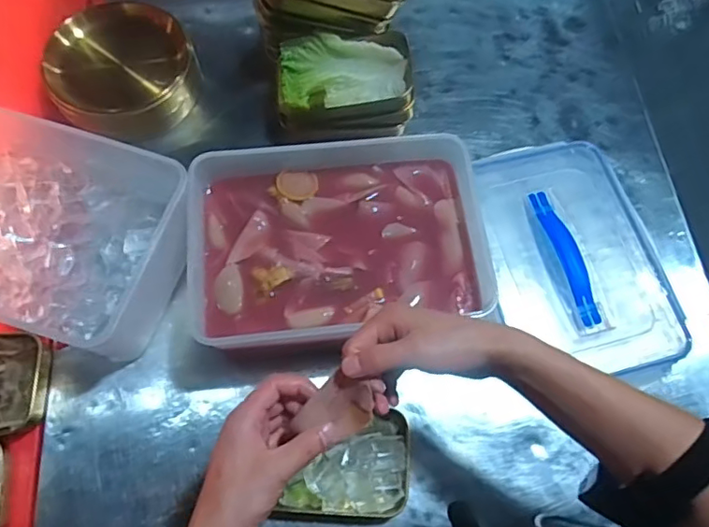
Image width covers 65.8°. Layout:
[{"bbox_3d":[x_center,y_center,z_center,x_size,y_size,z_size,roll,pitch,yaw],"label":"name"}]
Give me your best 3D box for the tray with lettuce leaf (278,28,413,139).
[{"bbox_3d":[-0.013,-0.236,0.740,0.173,0.093,0.120,-2,68,-2],"label":"tray with lettuce leaf"}]

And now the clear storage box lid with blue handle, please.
[{"bbox_3d":[0.273,-0.015,0.692,0.206,0.034,0.302,-11,68,-5],"label":"clear storage box lid with blue handle"}]

